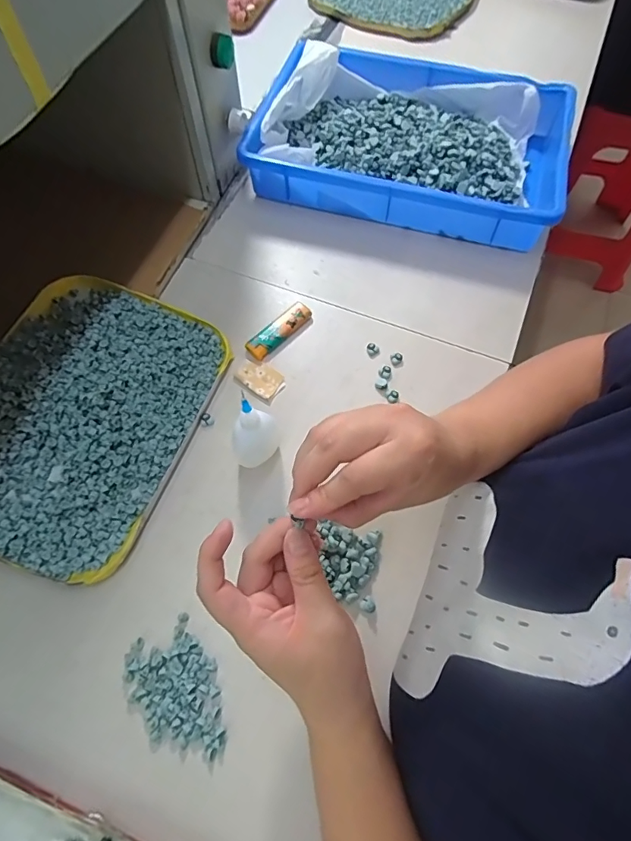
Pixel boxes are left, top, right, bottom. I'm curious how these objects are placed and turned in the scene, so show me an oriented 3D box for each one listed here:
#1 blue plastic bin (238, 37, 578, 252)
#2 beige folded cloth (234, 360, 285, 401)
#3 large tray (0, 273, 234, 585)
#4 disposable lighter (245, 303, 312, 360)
[{"bbox_3d":[0.115,-0.340,0.565,0.358,0.063,0.240,16,66,7],"label":"blue plastic bin"},{"bbox_3d":[-0.055,-0.043,0.462,0.049,0.004,0.032,35,69,15],"label":"beige folded cloth"},{"bbox_3d":[-0.217,-0.010,0.426,0.202,0.034,0.270,18,66,8],"label":"large tray"},{"bbox_3d":[-0.037,-0.094,0.482,0.078,0.008,0.024,-40,71,-17],"label":"disposable lighter"}]

